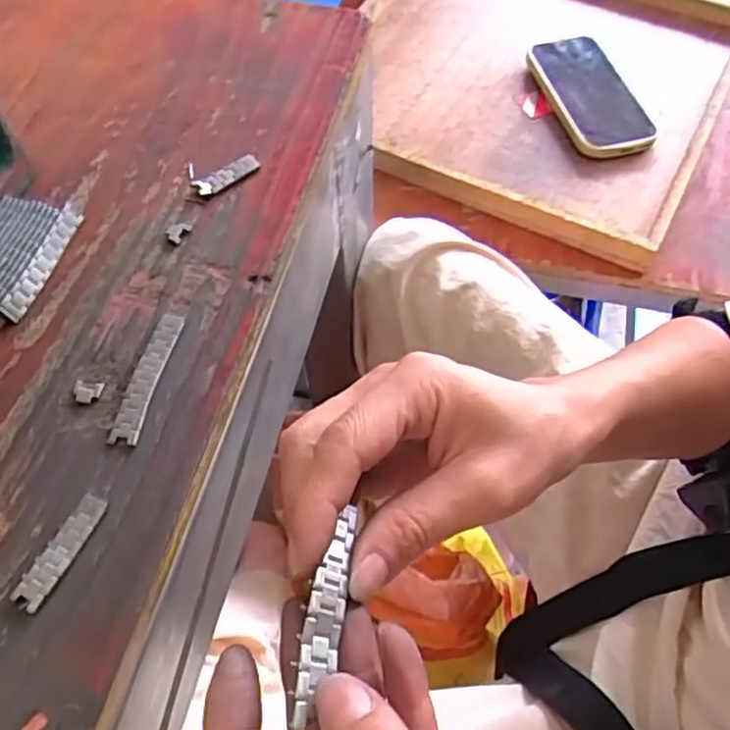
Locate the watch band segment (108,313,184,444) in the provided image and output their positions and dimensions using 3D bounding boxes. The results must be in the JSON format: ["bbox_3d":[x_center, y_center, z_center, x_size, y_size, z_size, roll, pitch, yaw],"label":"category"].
[{"bbox_3d":[-0.098,0.005,0.303,0.013,0.004,0.066,9,60,6],"label":"watch band segment"}]

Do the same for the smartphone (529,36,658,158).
[{"bbox_3d":[0.231,-0.276,0.691,0.080,0.012,0.159,-19,66,-5],"label":"smartphone"}]

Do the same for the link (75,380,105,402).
[{"bbox_3d":[-0.123,0.012,0.300,0.012,0.004,0.010,6,60,2],"label":"link"}]

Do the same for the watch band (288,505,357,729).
[{"bbox_3d":[-0.011,0.070,0.197,0.011,0.007,0.059,10,52,4],"label":"watch band"}]

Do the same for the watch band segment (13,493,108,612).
[{"bbox_3d":[-0.118,0.071,0.263,0.012,0.004,0.046,22,62,13],"label":"watch band segment"}]

